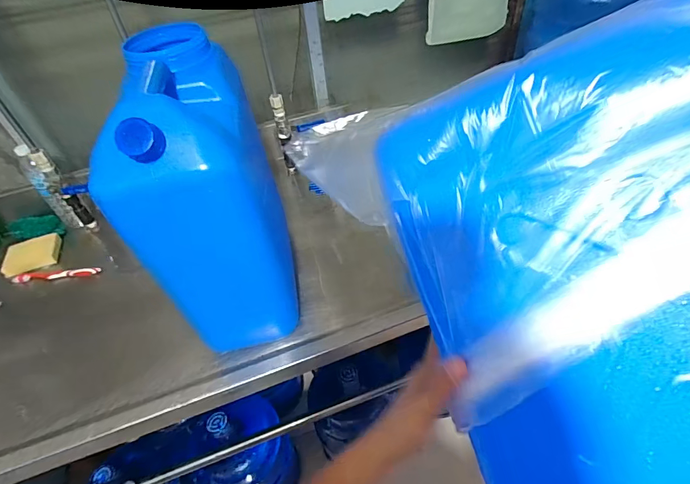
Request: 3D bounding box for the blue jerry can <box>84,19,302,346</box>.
[{"bbox_3d":[-0.187,-0.056,0.595,0.145,0.408,0.271,-9,45,-1],"label":"blue jerry can"}]

